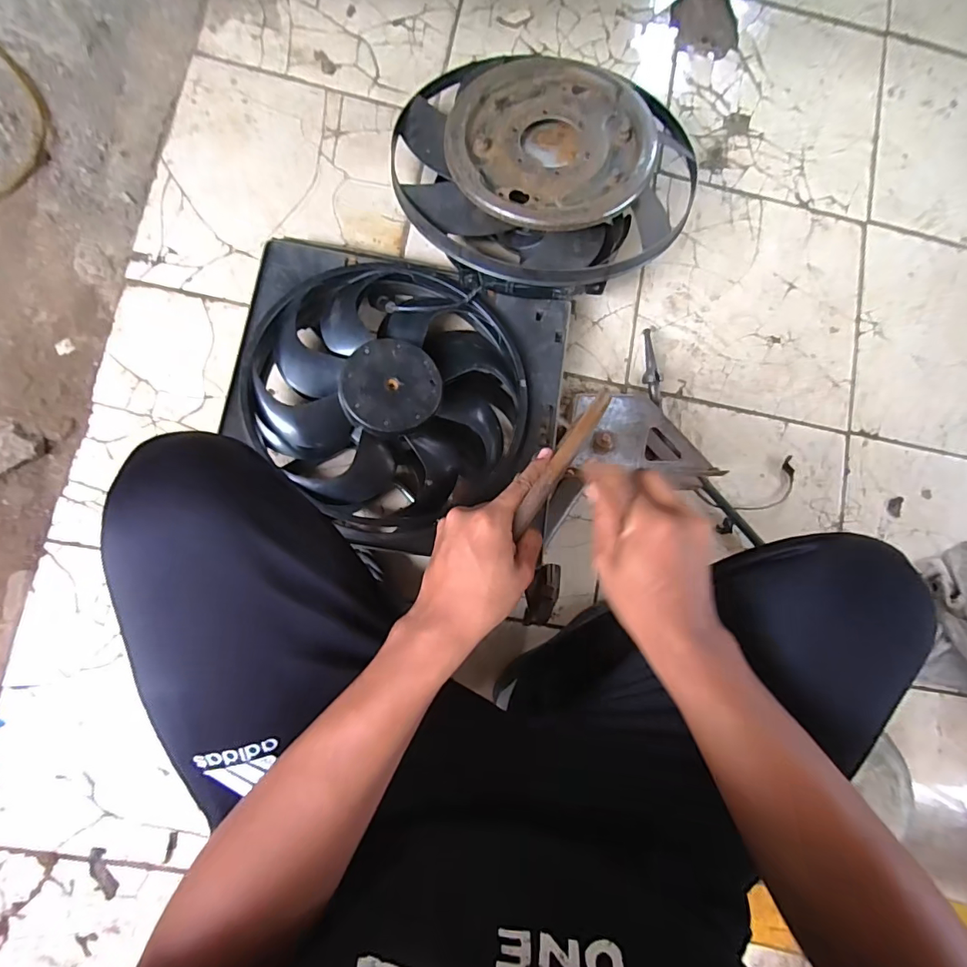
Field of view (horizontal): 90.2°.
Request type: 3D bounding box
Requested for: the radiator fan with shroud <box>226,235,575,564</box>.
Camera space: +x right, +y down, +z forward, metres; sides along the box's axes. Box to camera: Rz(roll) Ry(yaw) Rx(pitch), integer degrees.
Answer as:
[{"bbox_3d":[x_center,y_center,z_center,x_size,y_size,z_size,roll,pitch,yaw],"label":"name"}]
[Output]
[{"bbox_3d":[-0.123,-0.122,0.722,0.453,0.120,0.413,12,83,-4],"label":"radiator fan with shroud"}]

